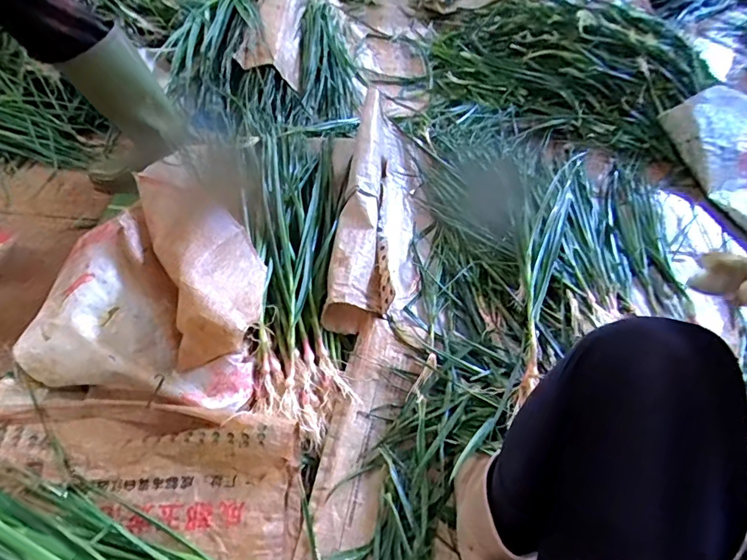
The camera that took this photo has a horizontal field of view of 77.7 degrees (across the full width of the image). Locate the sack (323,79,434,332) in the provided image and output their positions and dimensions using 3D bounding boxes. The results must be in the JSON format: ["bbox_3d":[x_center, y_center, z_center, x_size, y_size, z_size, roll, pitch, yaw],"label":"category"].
[{"bbox_3d":[0.017,-0.142,0.893,0.141,0.125,0.530,8,54,1],"label":"sack"}]

